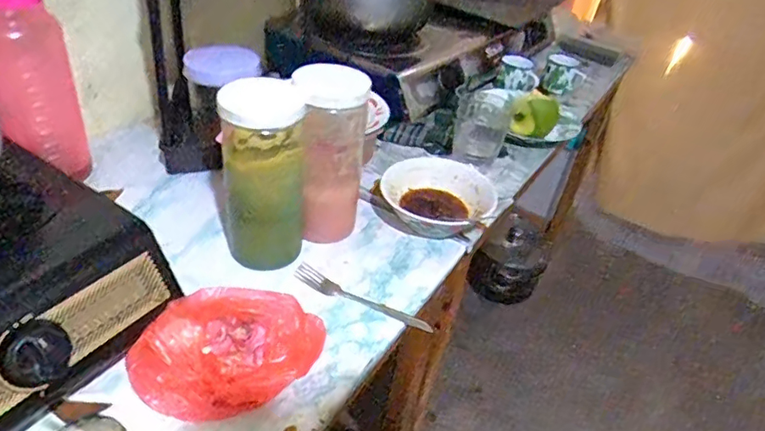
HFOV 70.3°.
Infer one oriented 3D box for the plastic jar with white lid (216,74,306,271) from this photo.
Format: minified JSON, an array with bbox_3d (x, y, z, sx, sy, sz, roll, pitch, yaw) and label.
[{"bbox_3d":[-0.141,-0.047,0.637,0.095,0.220,0.096,-3,37,-12],"label":"plastic jar with white lid"}]

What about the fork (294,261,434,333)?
[{"bbox_3d":[-0.024,0.095,0.635,0.173,0.014,0.022,19,38,16],"label":"fork"}]

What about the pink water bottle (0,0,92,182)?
[{"bbox_3d":[-0.437,-0.161,0.684,0.088,0.276,0.075,-14,41,-26],"label":"pink water bottle"}]

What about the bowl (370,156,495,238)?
[{"bbox_3d":[0.069,-0.020,0.773,0.184,0.055,0.162,11,36,5],"label":"bowl"}]

